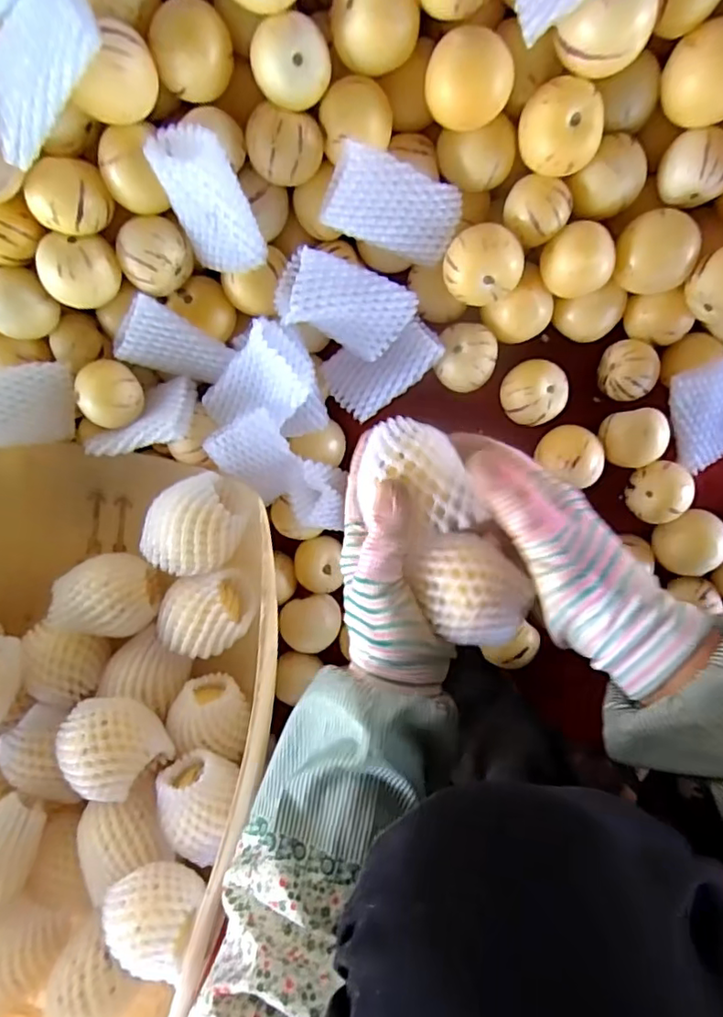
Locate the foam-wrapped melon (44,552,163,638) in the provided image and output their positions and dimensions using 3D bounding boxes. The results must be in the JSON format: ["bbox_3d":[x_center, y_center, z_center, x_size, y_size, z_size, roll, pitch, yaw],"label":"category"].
[{"bbox_3d":[-0.184,0.061,0.433,0.085,0.049,0.059,2,100,2],"label":"foam-wrapped melon"}]

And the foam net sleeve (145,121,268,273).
[{"bbox_3d":[-0.096,-0.192,0.367,0.052,0.087,0.028,13,69,19],"label":"foam net sleeve"}]

